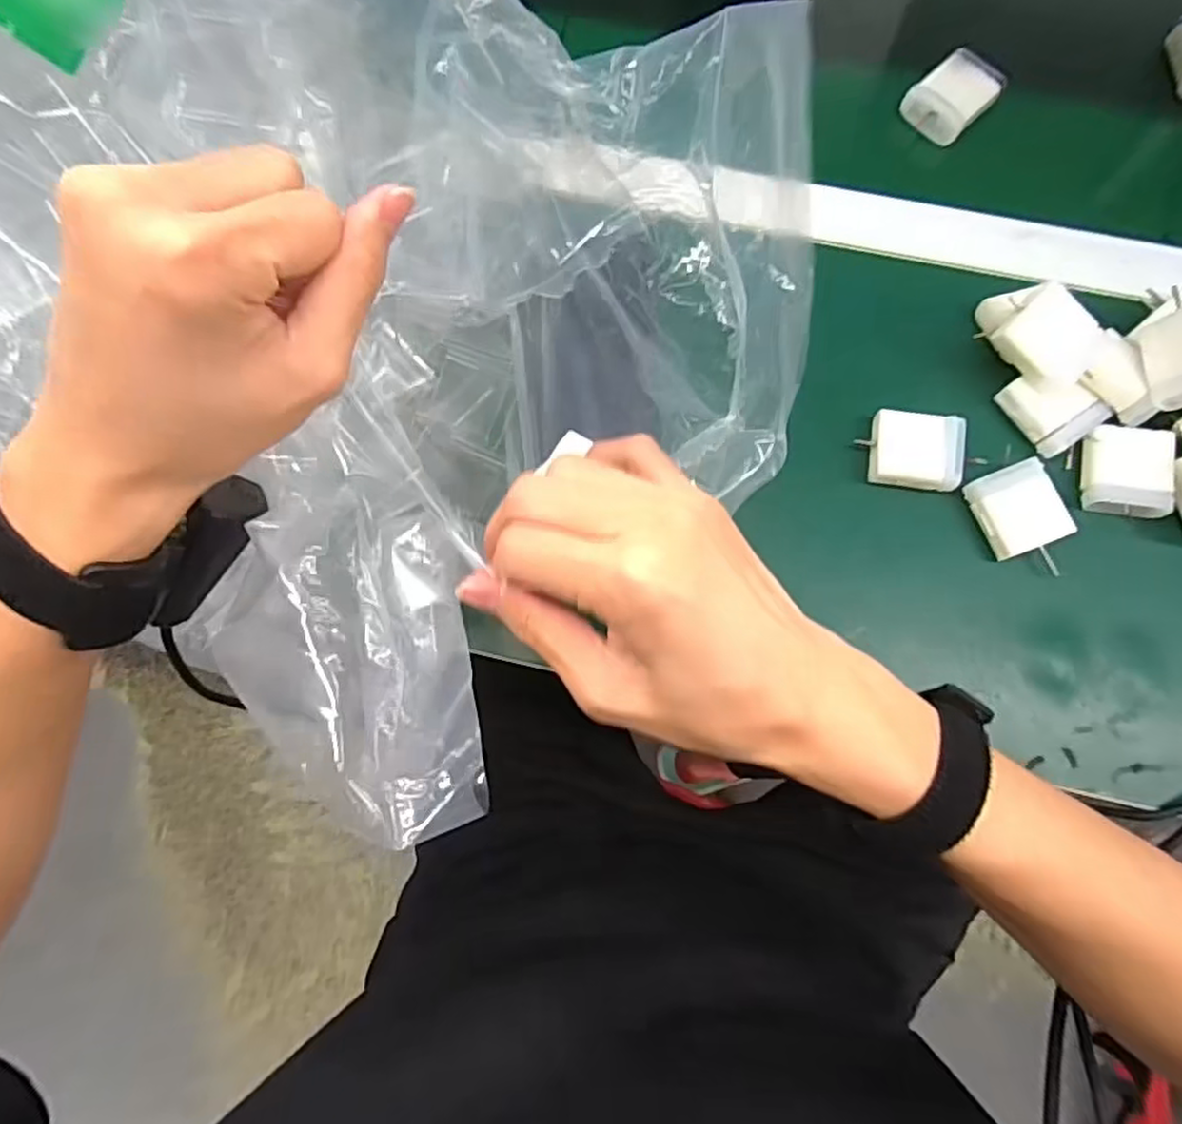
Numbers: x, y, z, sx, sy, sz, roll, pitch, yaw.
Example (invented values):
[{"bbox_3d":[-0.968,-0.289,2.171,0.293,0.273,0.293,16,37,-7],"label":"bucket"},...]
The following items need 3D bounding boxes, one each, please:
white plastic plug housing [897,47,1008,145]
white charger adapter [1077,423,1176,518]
[{"bbox_3d":[0.238,-0.306,0.460,0.044,0.017,0.057,43,82,9],"label":"white plastic plug housing"},{"bbox_3d":[0.302,-0.051,0.395,0.041,0.019,0.048,5,78,3],"label":"white charger adapter"}]

